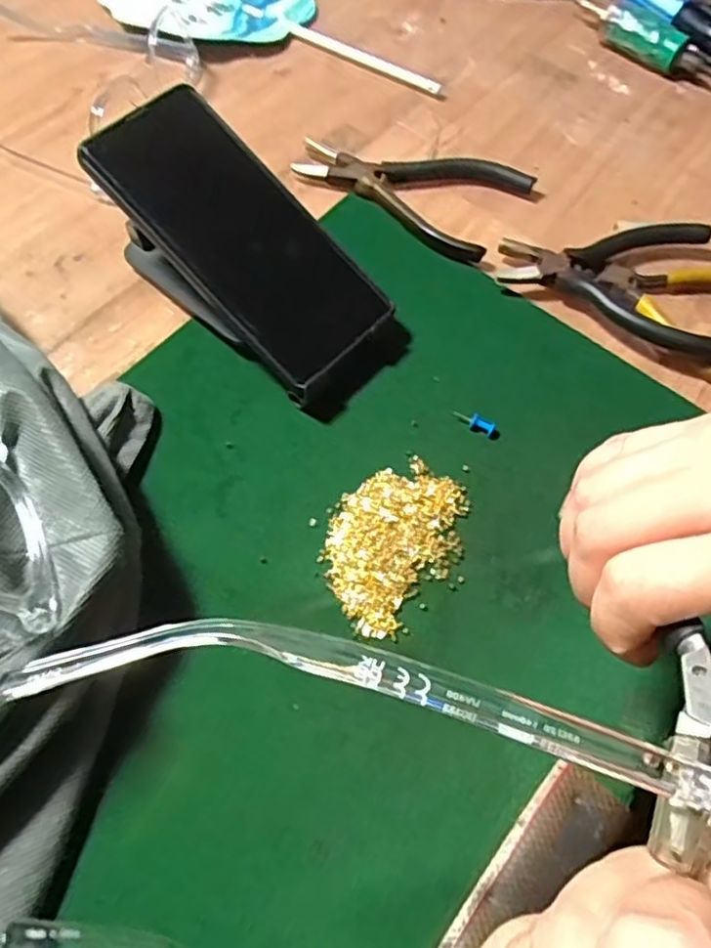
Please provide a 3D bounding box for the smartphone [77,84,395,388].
[{"bbox_3d":[-0.056,-0.123,0.349,0.160,0.010,0.073,46,69,-4],"label":"smartphone"}]

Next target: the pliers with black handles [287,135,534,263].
[{"bbox_3d":[0.033,-0.185,0.427,0.135,0.013,0.076,28,66,11],"label":"pliers with black handles"}]

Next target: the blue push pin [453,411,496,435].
[{"bbox_3d":[0.062,-0.027,0.352,0.023,0.005,0.007,23,65,9],"label":"blue push pin"}]

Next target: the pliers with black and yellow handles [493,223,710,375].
[{"bbox_3d":[0.168,-0.114,0.393,0.158,0.024,0.091,26,66,10],"label":"pliers with black and yellow handles"}]

